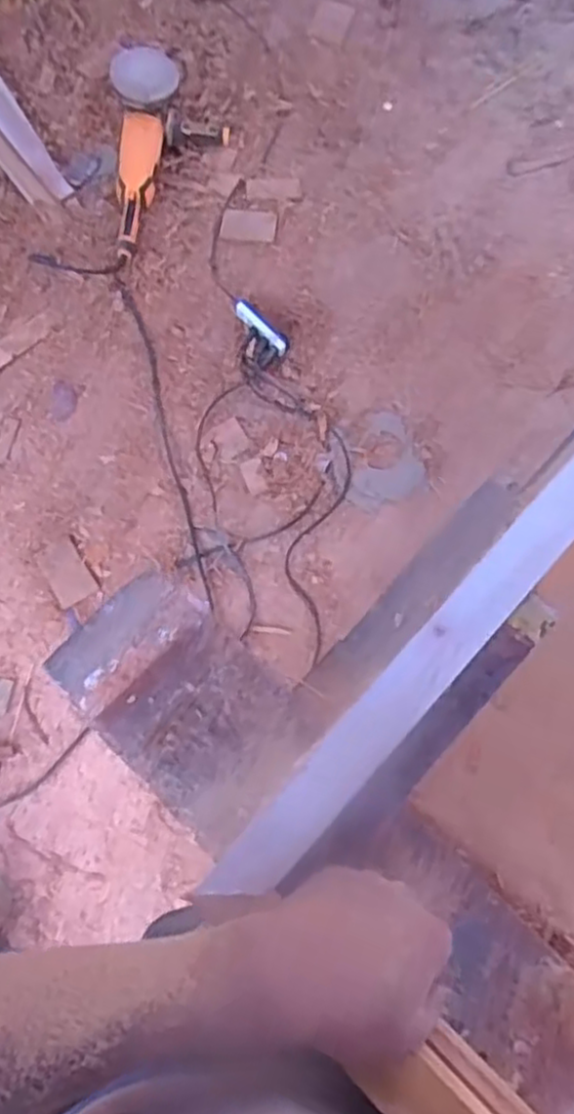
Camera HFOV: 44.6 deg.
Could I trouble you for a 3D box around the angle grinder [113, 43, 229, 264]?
[{"bbox_3d":[-0.265,-0.916,1.572,0.246,0.116,0.529,-4,73,4],"label":"angle grinder"}]

